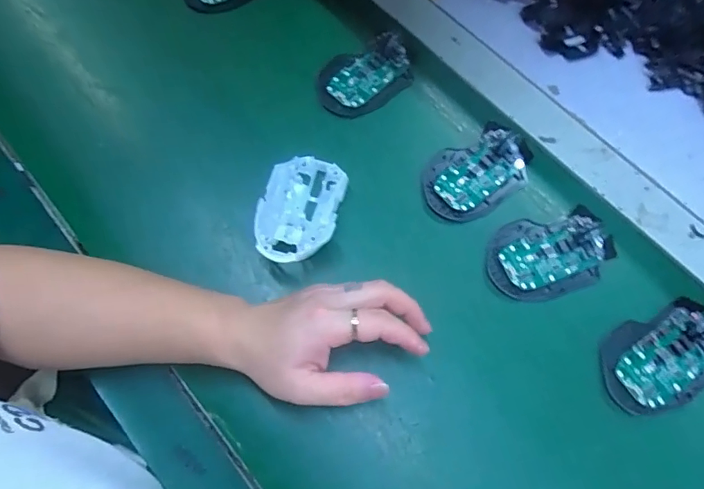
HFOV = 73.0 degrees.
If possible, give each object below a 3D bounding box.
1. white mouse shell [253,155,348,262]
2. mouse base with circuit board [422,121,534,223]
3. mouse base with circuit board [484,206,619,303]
[{"bbox_3d":[-0.046,-0.031,0.432,0.066,0.047,0.109,10,70,4],"label":"white mouse shell"},{"bbox_3d":[0.121,-0.073,0.460,0.110,0.021,0.075,-33,73,-12],"label":"mouse base with circuit board"},{"bbox_3d":[0.180,0.008,0.431,0.115,0.013,0.074,-18,70,-7],"label":"mouse base with circuit board"}]

